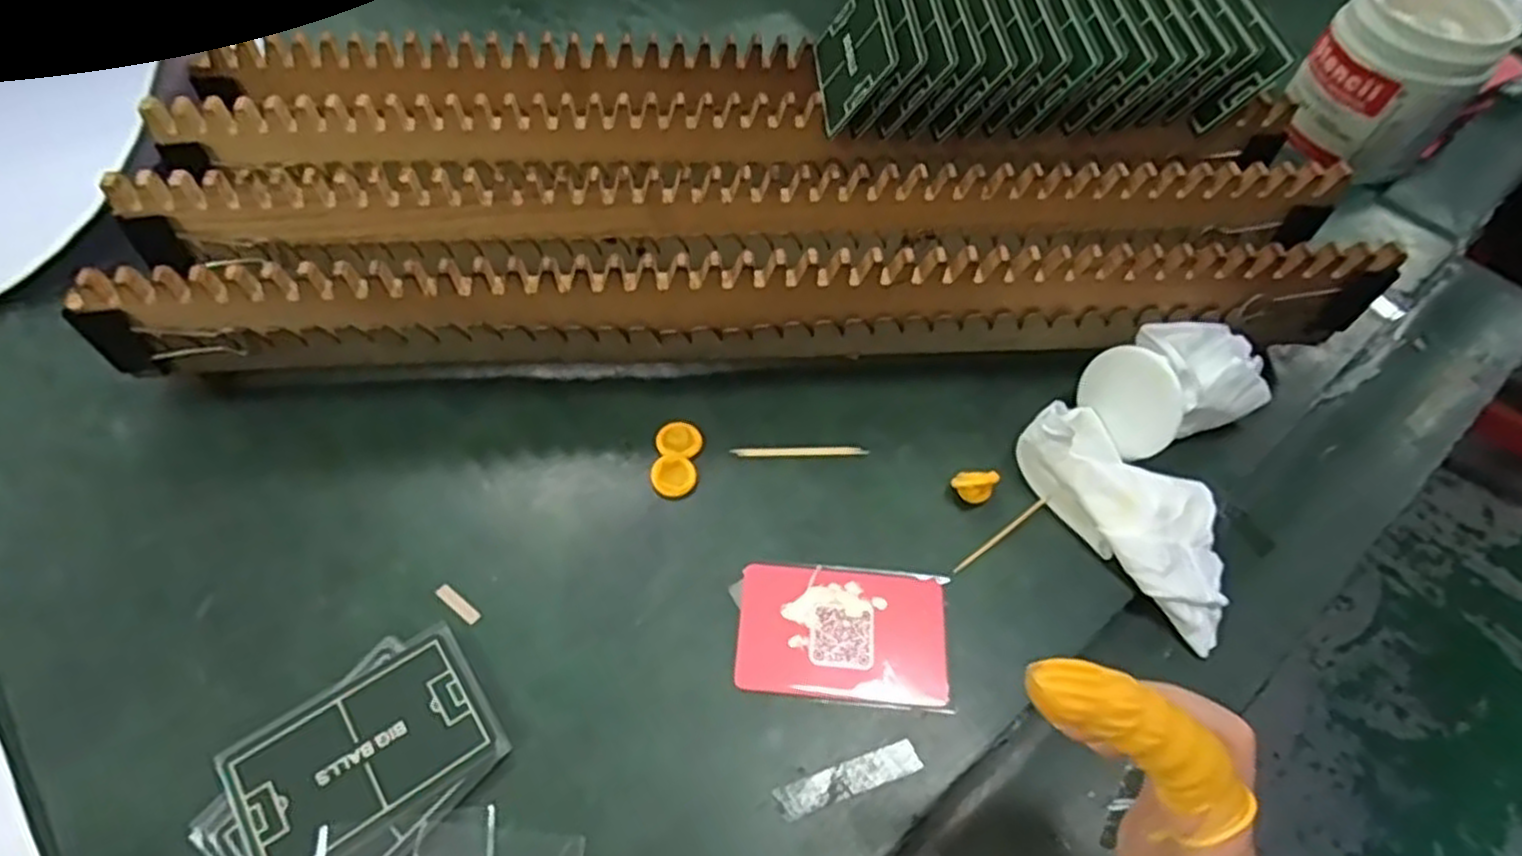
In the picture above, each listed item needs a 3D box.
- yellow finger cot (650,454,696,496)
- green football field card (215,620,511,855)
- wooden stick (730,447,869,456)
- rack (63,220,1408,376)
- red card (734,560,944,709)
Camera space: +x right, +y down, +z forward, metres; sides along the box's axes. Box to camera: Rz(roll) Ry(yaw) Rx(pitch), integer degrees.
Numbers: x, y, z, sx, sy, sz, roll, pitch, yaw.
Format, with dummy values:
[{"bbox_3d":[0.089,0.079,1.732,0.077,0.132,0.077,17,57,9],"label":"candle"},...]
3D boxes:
[{"bbox_3d":[-0.040,0.021,0.364,0.020,0.005,0.020,-2,57,-5],"label":"yellow finger cot"},{"bbox_3d":[-0.146,0.120,0.293,0.087,0.006,0.059,-30,64,-21],"label":"green football field card"},{"bbox_3d":[0.019,0.010,0.374,0.063,0.004,0.005,-1,57,-4],"label":"wooden stick"},{"bbox_3d":[-0.002,-0.065,0.378,0.564,0.081,0.068,-1,57,-4],"label":"rack"},{"bbox_3d":[0.034,0.084,0.330,0.085,0.004,0.054,5,57,0],"label":"red card"}]

